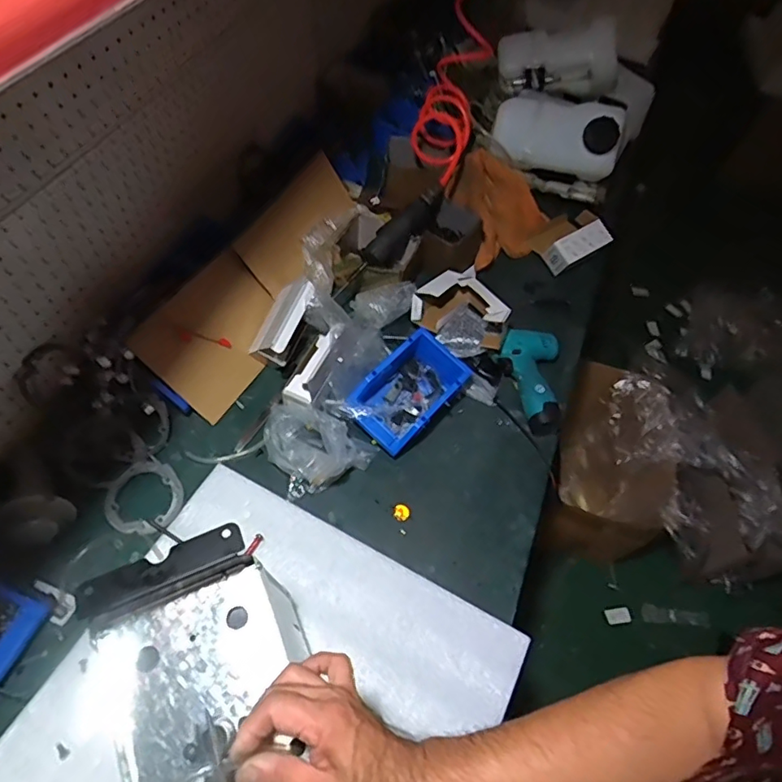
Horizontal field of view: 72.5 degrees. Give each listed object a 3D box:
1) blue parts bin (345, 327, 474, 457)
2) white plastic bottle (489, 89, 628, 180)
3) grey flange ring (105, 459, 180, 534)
[{"bbox_3d":[0.026,0.007,0.863,0.118,0.089,0.189,37,62,18],"label":"blue parts bin"},{"bbox_3d":[0.351,-0.539,1.104,0.254,0.153,0.098,24,58,11],"label":"white plastic bottle"},{"bbox_3d":[-0.361,0.158,0.777,0.106,0.012,0.107,2,57,-3],"label":"grey flange ring"}]

